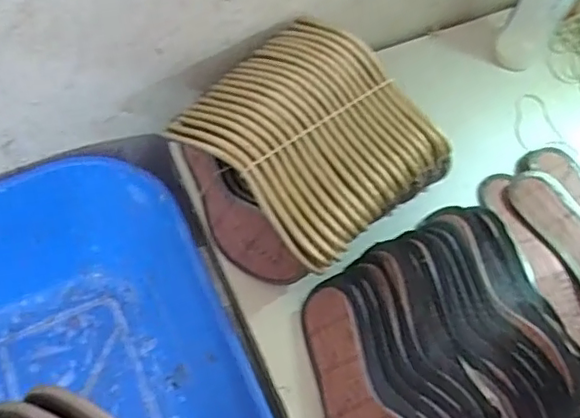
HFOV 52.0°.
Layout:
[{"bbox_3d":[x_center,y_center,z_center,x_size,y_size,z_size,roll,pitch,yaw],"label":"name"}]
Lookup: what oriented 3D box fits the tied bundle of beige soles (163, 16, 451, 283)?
[{"bbox_3d":[0.015,-0.060,0.624,0.224,0.104,0.233,41,66,18],"label":"tied bundle of beige soles"}]

